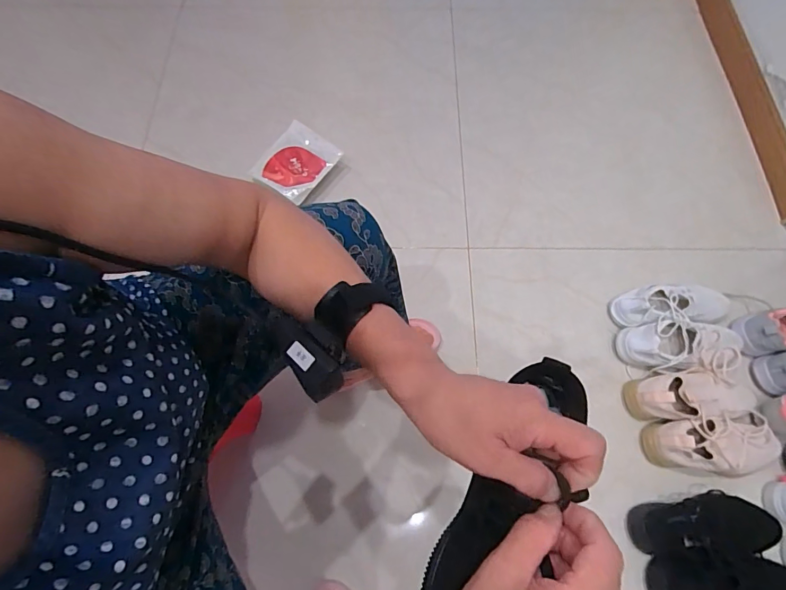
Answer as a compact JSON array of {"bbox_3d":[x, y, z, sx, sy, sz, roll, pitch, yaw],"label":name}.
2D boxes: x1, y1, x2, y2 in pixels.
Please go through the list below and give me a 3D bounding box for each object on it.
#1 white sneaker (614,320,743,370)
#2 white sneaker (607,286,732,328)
[{"bbox_3d":[0.582,0.101,0.832,0.241,0.082,0.089,-1,67,0],"label":"white sneaker"},{"bbox_3d":[0.591,0.023,0.874,0.252,0.079,0.088,-5,67,-2],"label":"white sneaker"}]

